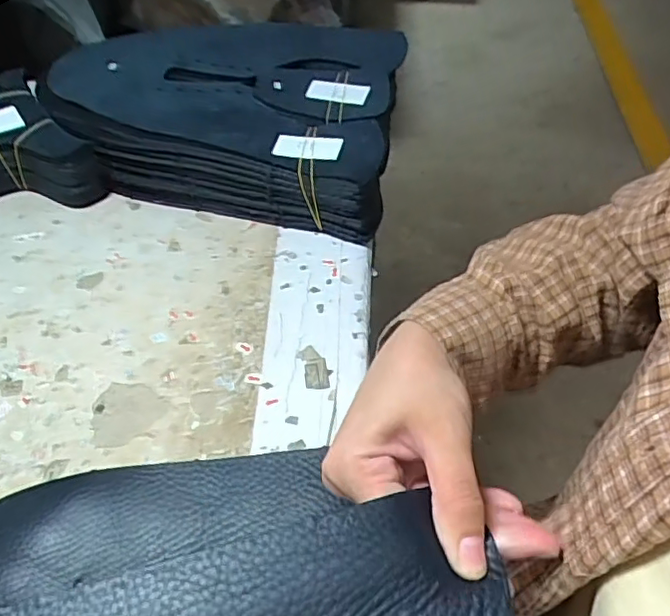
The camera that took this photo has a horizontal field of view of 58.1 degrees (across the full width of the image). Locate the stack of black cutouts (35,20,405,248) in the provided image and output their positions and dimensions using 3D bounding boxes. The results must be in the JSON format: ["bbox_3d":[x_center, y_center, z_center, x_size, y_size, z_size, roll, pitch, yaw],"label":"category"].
[{"bbox_3d":[-0.084,-0.167,0.500,0.287,0.069,0.205,13,51,11],"label":"stack of black cutouts"}]

